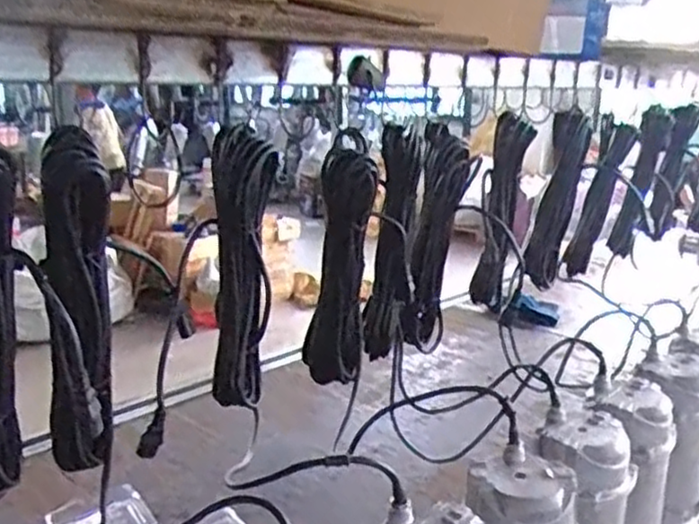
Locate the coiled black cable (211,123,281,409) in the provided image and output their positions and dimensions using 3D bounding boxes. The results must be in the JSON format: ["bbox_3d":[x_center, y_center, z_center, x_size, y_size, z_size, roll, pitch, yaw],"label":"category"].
[{"bbox_3d":[-0.126,0.016,0.860,0.074,0.332,0.045,-2,16,-14],"label":"coiled black cable"}]

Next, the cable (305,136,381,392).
[{"bbox_3d":[-0.015,0.009,1.035,0.099,0.352,0.052,4,15,9],"label":"cable"}]

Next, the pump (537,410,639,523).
[{"bbox_3d":[0.319,0.371,0.982,0.121,0.292,0.121,-6,17,-26],"label":"pump"}]

